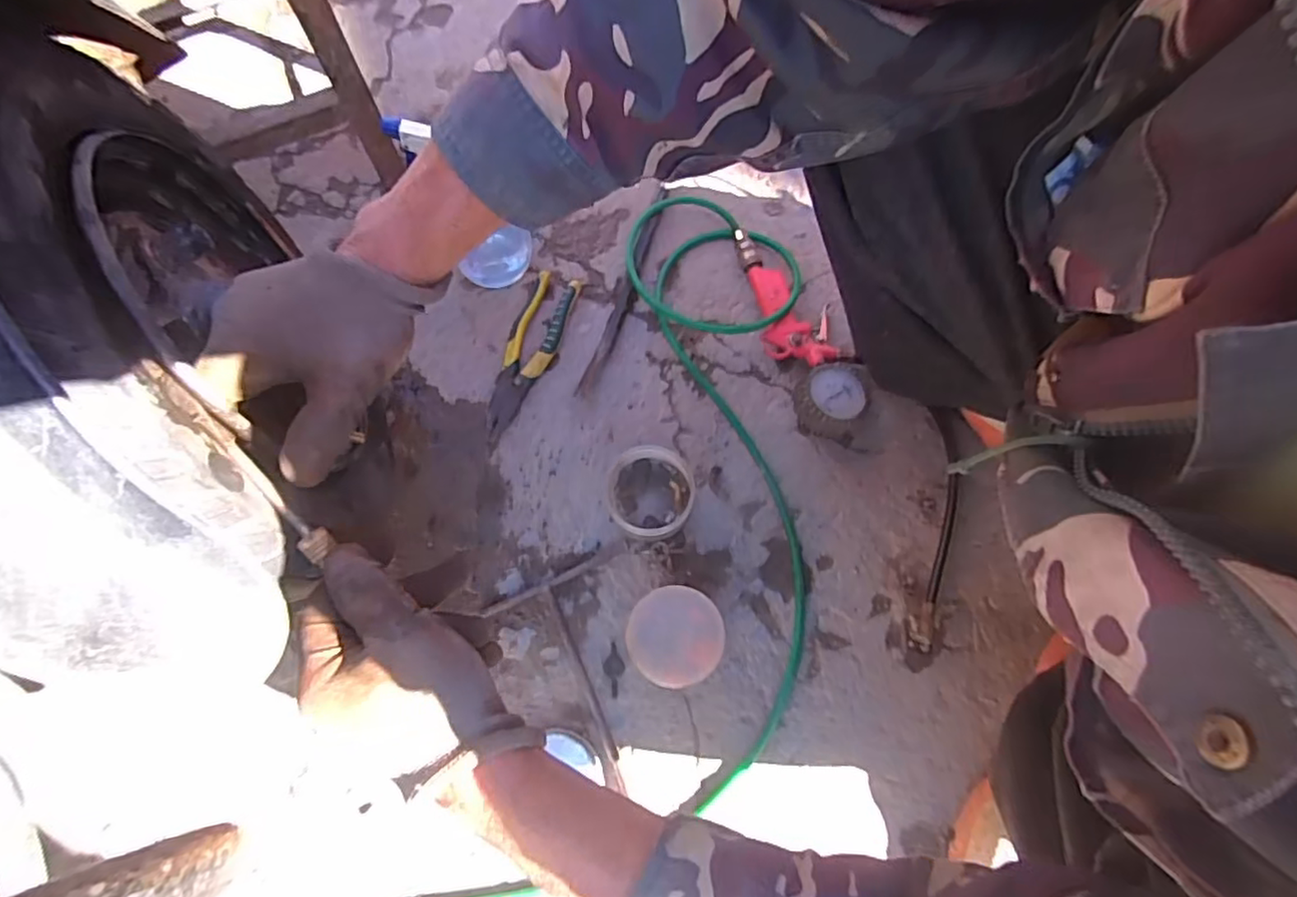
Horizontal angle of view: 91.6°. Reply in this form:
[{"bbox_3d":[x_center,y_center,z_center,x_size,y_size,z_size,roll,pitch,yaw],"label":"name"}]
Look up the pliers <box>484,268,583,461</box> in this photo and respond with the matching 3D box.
[{"bbox_3d":[-0.129,-0.097,0.664,0.051,0.021,0.204,18,72,3],"label":"pliers"}]

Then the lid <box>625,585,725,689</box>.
[{"bbox_3d":[0.024,0.160,0.541,0.082,0.016,0.079,1,72,-3],"label":"lid"}]

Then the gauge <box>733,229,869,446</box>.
[{"bbox_3d":[0.160,-0.129,0.665,0.090,0.042,0.251,-20,74,-9],"label":"gauge"}]

